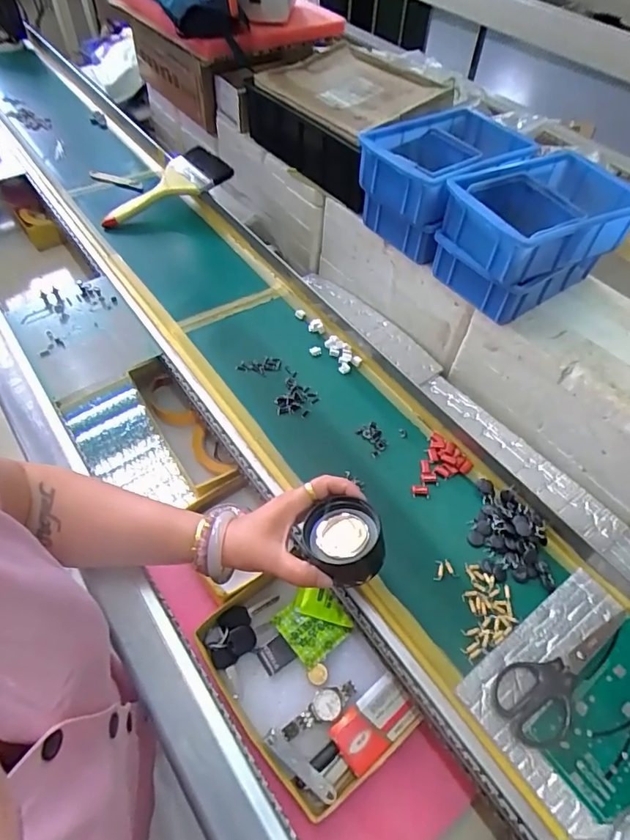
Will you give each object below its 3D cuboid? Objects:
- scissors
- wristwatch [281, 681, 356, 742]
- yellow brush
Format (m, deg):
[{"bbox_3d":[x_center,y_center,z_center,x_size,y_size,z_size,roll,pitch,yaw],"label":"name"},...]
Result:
[{"bbox_3d":[0.217,0.211,0.431,0.151,0.013,0.057,-29,59,-22],"label":"scissors"},{"bbox_3d":[0.004,0.278,0.483,0.078,0.007,0.026,-23,57,-18],"label":"wristwatch"},{"bbox_3d":[-0.249,-0.385,0.830,0.215,0.028,0.097,-27,57,1],"label":"yellow brush"}]

